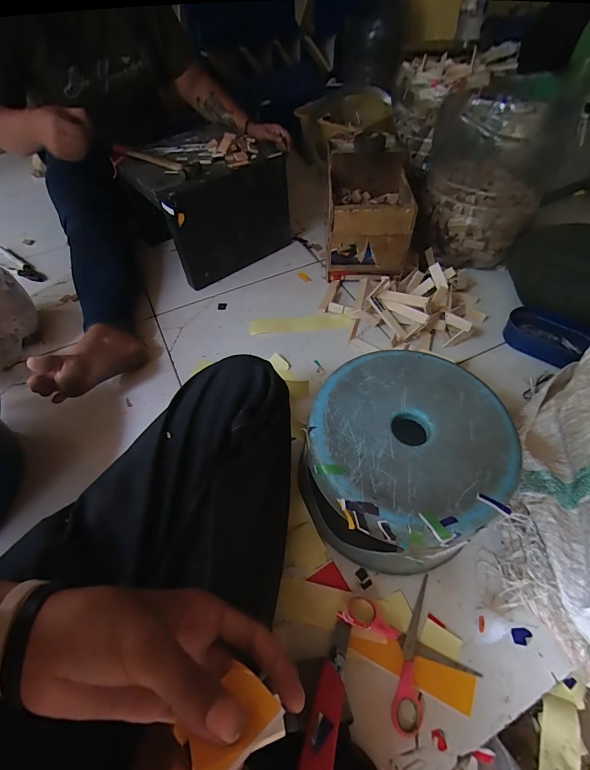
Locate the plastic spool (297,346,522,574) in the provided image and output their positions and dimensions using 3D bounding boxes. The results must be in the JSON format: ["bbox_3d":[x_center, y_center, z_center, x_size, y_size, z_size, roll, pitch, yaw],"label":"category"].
[{"bbox_3d":[0.125,0.097,0.450,0.212,0.173,0.222,-2,54,2],"label":"plastic spool"}]

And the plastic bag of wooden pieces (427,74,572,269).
[{"bbox_3d":[0.394,-0.429,0.730,0.229,0.260,0.251,19,58,16],"label":"plastic bag of wooden pieces"}]

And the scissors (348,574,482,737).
[{"bbox_3d":[0.135,0.300,0.407,0.106,0.005,0.123,-19,55,-10],"label":"scissors"}]

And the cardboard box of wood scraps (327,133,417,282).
[{"bbox_3d":[0.153,-0.350,0.753,0.159,0.209,0.186,2,54,5],"label":"cardboard box of wood scraps"}]

